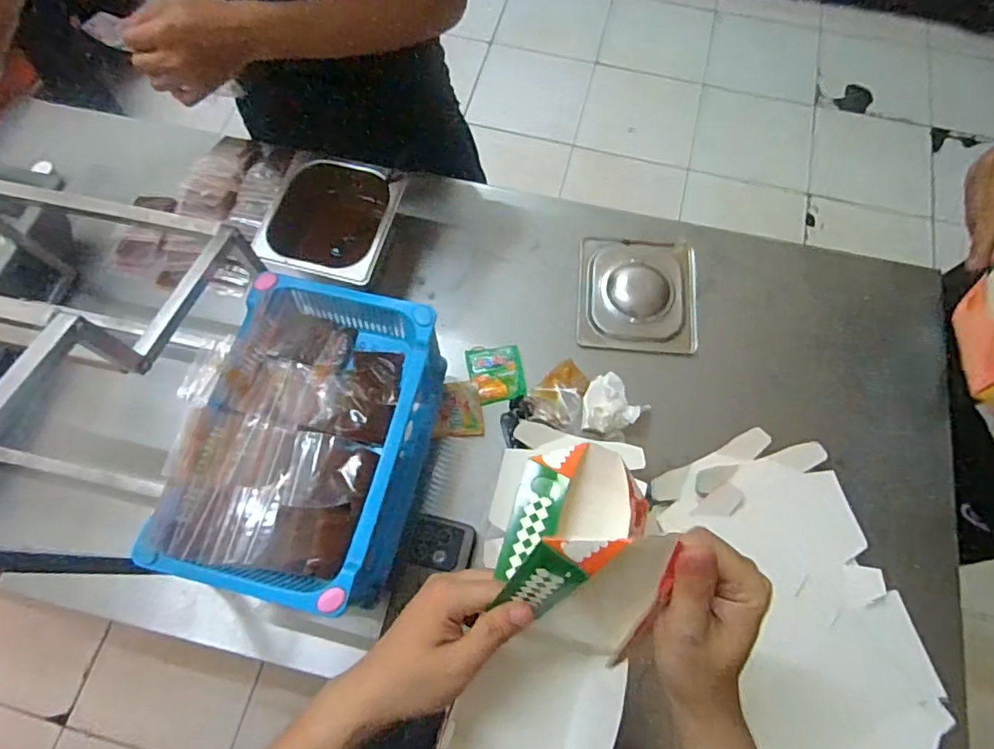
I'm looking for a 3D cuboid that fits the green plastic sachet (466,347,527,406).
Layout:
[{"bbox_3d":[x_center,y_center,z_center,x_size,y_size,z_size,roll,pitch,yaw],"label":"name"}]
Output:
[{"bbox_3d":[0.000,-0.002,0.752,0.071,0.014,0.078,-10,69,-4],"label":"green plastic sachet"}]

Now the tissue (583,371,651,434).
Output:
[{"bbox_3d":[0.146,0.039,0.712,0.074,0.037,0.078,39,73,14],"label":"tissue"}]

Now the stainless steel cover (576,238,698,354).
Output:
[{"bbox_3d":[0.200,-0.115,0.795,0.163,0.026,0.170,4,68,1],"label":"stainless steel cover"}]

